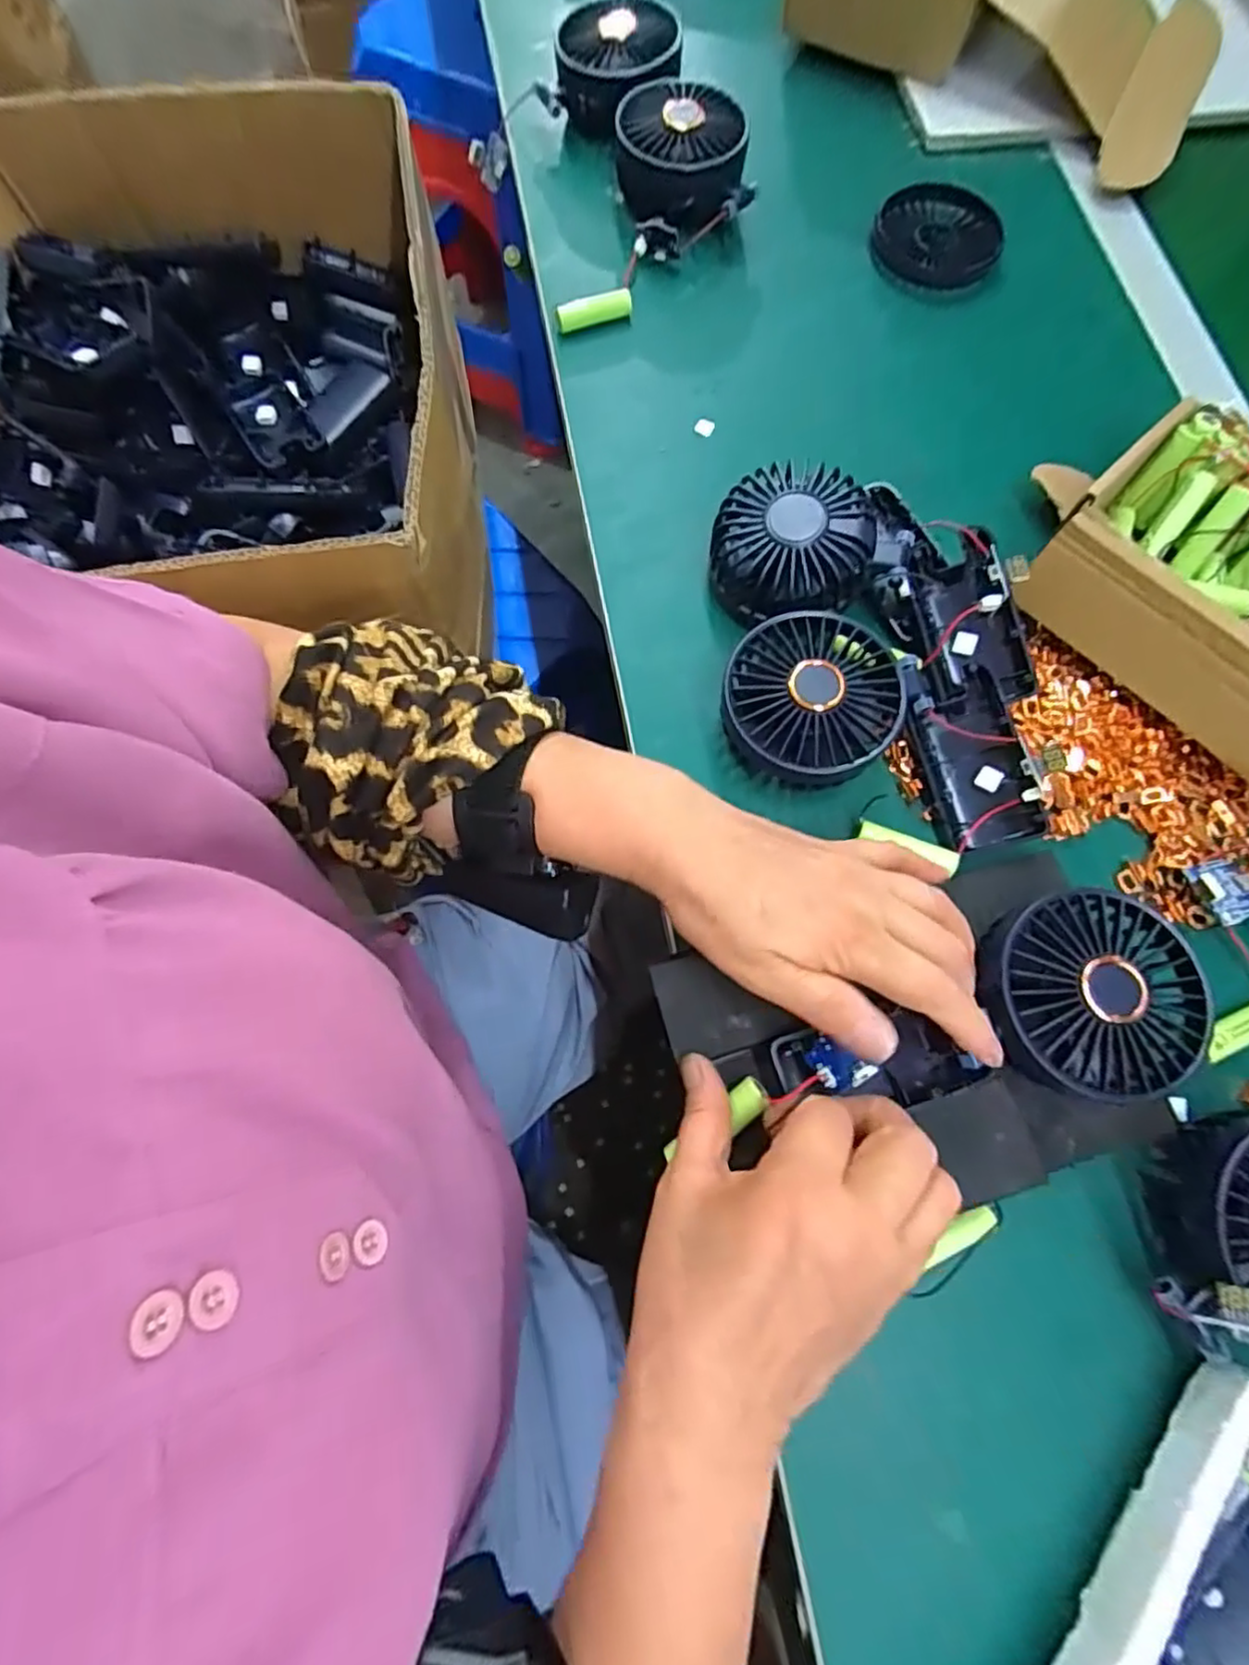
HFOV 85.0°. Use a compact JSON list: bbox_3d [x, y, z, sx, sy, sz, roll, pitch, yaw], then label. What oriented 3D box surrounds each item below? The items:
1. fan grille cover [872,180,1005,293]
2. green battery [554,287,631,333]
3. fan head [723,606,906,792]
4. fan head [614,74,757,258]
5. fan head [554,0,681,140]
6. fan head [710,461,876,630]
[{"bbox_3d":[0.215,-0.413,0.471,0.083,0.011,0.091,3,73,-2],"label":"fan grille cover"},{"bbox_3d":[-0.019,-0.340,0.444,0.050,0.014,0.015,-23,76,-9],"label":"green battery"},{"bbox_3d":[0.093,-0.066,0.345,0.081,0.039,0.084,1,73,-2],"label":"fan head"},{"bbox_3d":[0.039,-0.449,0.462,0.086,0.048,0.104,-11,75,-5],"label":"fan head"},{"bbox_3d":[-0.005,-0.536,0.486,0.086,0.054,0.083,-1,74,-2],"label":"fan head"},{"bbox_3d":[0.088,-0.153,0.370,0.074,0.054,0.077,1,73,-2],"label":"fan head"}]

